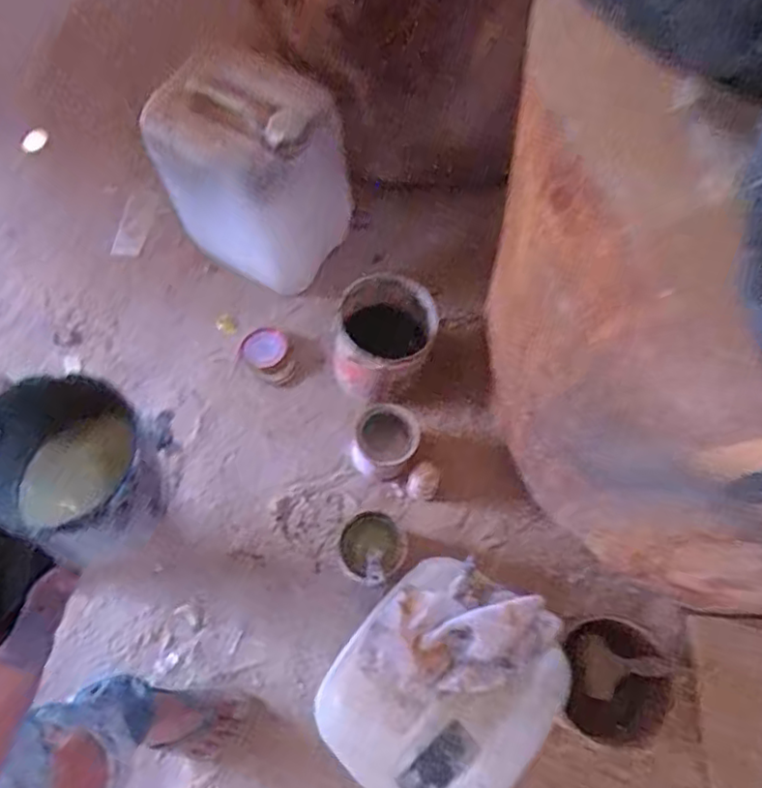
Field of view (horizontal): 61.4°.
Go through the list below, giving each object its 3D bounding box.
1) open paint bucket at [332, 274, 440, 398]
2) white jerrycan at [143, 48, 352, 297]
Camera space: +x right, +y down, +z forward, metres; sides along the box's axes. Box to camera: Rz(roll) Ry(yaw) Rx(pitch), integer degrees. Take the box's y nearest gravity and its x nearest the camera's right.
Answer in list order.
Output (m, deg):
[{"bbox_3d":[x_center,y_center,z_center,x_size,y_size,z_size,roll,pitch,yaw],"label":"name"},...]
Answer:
[{"bbox_3d":[-0.001,-0.101,1.189,0.180,0.168,0.182,2,64,-4],"label":"open paint bucket"},{"bbox_3d":[-0.249,-0.385,1.213,0.323,0.411,0.218,22,65,6],"label":"white jerrycan"}]

